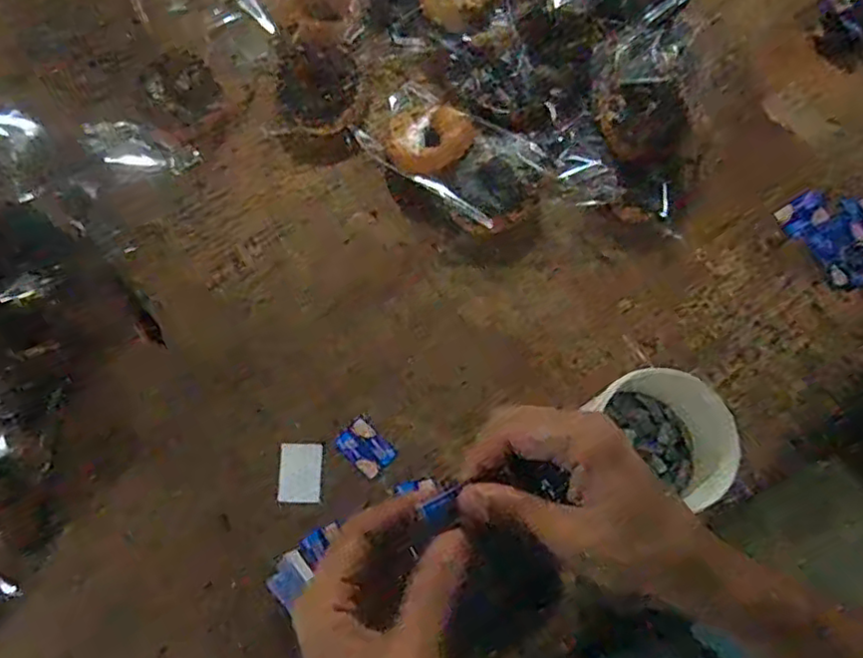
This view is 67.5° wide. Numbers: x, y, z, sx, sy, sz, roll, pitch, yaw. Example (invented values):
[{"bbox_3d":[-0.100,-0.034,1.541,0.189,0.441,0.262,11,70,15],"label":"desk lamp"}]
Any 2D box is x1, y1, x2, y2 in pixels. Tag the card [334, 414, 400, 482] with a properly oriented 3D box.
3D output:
[{"bbox_3d":[-0.060,0.108,0.591,0.037,0.004,0.050,-42,92,-7],"label":"card"}]

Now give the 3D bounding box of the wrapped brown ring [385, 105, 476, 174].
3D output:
[{"bbox_3d":[-0.003,-0.186,0.640,0.084,0.029,0.070,9,80,1],"label":"wrapped brown ring"}]

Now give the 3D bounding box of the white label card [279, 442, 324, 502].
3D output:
[{"bbox_3d":[-0.119,0.130,0.586,0.038,0.012,0.051,2,80,-1],"label":"white label card"}]

